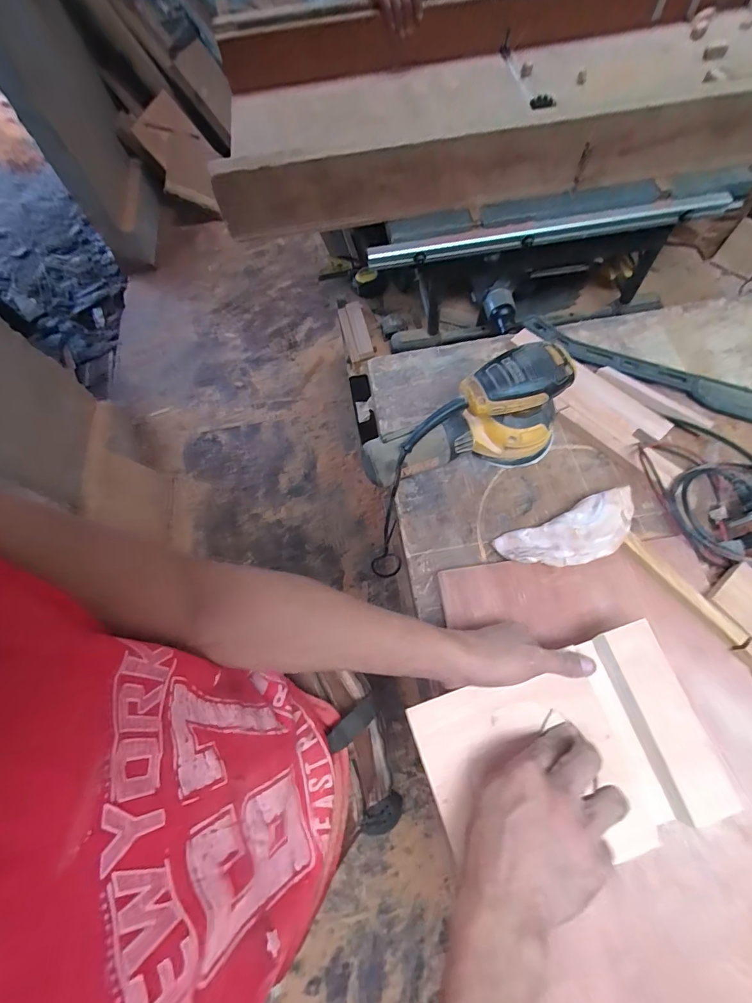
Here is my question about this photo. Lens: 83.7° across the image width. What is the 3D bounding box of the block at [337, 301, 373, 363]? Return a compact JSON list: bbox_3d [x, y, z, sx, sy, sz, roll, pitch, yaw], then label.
[{"bbox_3d":[-0.053,-0.439,1.084,0.061,0.029,0.153,-14,80,-4],"label":"block"}]

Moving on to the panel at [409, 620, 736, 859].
[{"bbox_3d":[0.172,0.232,0.382,0.246,0.021,0.163,-18,75,-5],"label":"panel"}]

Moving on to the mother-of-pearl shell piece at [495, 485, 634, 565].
[{"bbox_3d":[0.232,0.041,0.498,0.159,0.033,0.067,-19,65,-6],"label":"mother-of-pearl shell piece"}]

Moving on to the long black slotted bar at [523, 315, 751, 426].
[{"bbox_3d":[0.400,-0.186,0.602,0.384,0.022,0.055,24,68,13],"label":"long black slotted bar"}]

